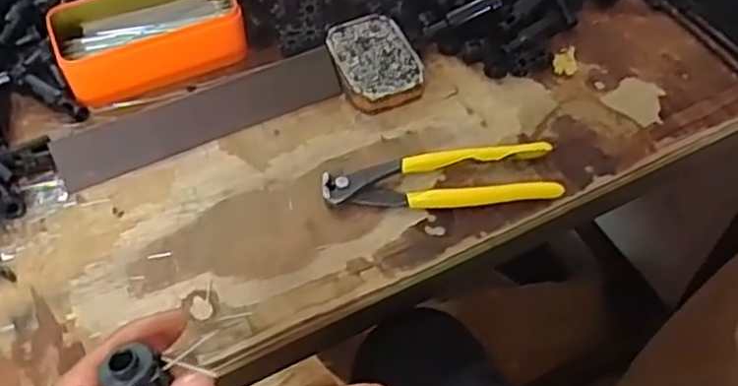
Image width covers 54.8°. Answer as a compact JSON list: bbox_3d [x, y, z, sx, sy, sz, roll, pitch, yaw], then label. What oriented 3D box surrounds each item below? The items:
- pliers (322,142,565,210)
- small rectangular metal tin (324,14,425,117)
[{"bbox_3d":[0.051,-0.010,0.511,0.164,0.022,0.044,-3,54,-3],"label":"pliers"},{"bbox_3d":[0.005,-0.106,0.573,0.062,0.020,0.088,-19,56,-13],"label":"small rectangular metal tin"}]

